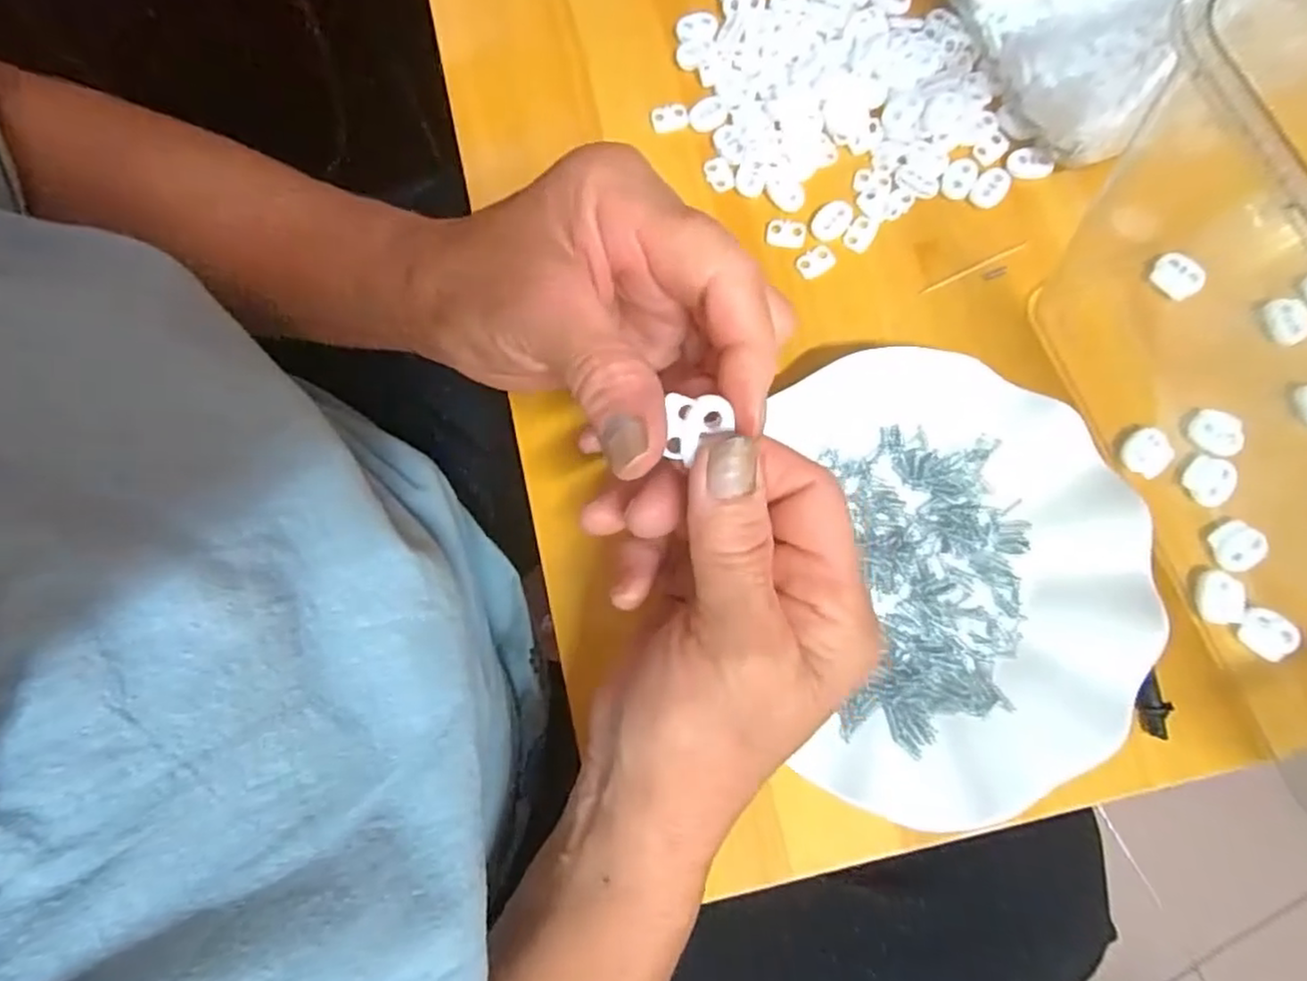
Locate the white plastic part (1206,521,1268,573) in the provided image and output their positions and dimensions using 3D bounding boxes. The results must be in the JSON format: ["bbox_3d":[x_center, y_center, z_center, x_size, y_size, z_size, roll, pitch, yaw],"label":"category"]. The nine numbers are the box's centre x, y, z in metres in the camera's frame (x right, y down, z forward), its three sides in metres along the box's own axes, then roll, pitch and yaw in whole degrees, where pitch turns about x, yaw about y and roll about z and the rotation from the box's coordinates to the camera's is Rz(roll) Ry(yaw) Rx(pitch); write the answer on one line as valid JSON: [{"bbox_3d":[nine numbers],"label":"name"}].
[{"bbox_3d":[0.252,0.023,0.298,0.022,0.004,0.019,-30,78,-6],"label":"white plastic part"}]

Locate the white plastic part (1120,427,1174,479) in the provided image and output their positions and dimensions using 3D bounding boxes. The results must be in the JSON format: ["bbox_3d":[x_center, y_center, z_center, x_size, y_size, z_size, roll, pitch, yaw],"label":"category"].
[{"bbox_3d":[0.222,-0.017,0.311,0.019,0.005,0.021,43,81,10],"label":"white plastic part"}]

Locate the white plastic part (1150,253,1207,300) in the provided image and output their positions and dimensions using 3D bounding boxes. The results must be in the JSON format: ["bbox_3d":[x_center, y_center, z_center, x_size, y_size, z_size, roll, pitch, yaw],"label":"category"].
[{"bbox_3d":[0.251,-0.103,0.332,0.020,0.004,0.022,-42,79,-8],"label":"white plastic part"}]

